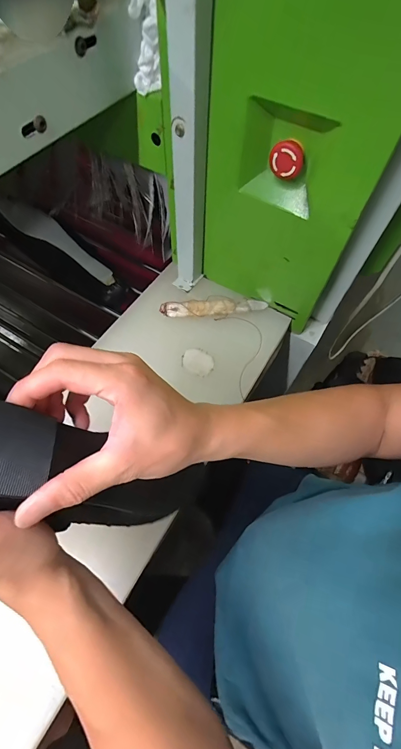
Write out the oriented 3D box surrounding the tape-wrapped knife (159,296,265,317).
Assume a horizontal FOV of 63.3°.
[{"bbox_3d":[0.022,-0.110,0.531,0.169,0.012,0.036,0,62,-2],"label":"tape-wrapped knife"}]

